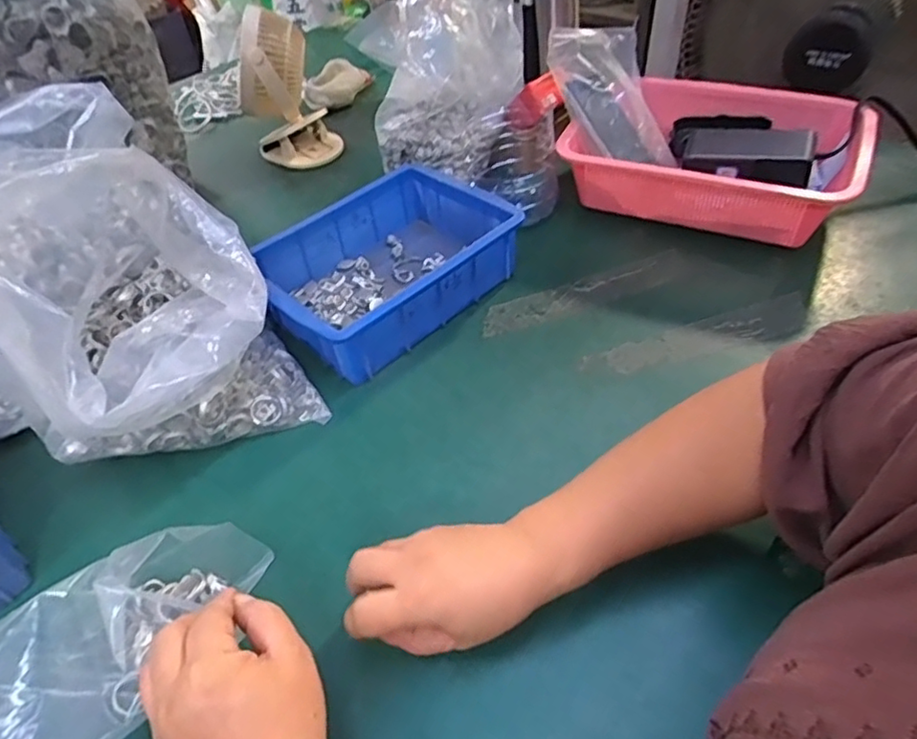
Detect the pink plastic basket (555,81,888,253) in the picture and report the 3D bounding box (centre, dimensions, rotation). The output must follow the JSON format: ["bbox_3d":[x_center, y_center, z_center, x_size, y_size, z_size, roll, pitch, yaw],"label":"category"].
[{"bbox_3d":[0.291,-0.240,0.694,0.292,0.091,0.221,17,50,20],"label":"pink plastic basket"}]

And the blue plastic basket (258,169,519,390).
[{"bbox_3d":[-0.076,-0.109,0.624,0.246,0.073,0.182,-34,53,-26],"label":"blue plastic basket"}]

